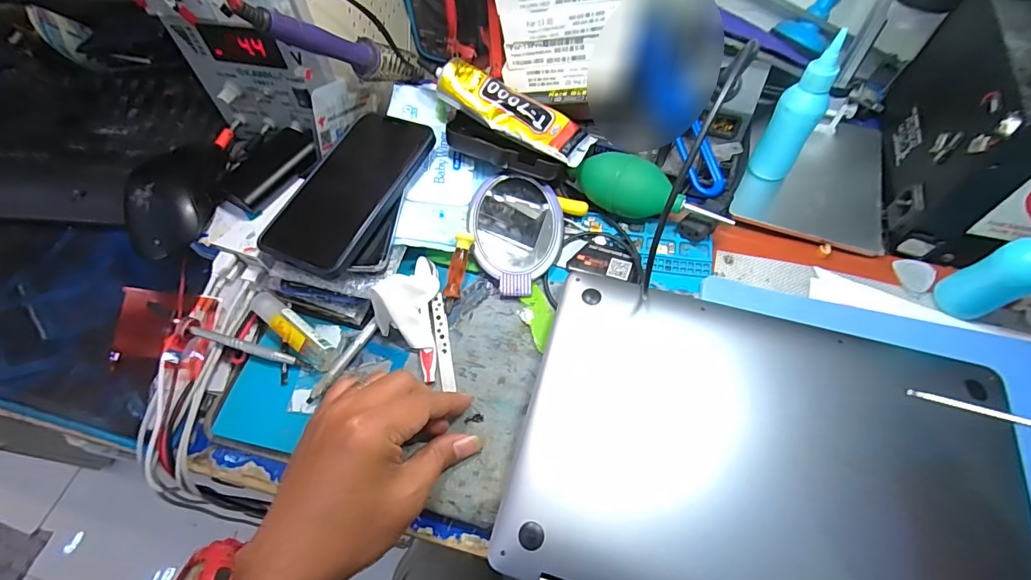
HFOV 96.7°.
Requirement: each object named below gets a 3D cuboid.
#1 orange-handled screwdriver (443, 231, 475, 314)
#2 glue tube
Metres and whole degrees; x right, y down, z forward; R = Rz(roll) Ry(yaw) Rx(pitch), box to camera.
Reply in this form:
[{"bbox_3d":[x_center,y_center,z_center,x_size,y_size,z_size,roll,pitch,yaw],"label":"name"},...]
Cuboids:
[{"bbox_3d":[-0.048,-0.014,0.378,0.013,0.013,0.066,12,85,9],"label":"orange-handled screwdriver"},{"bbox_3d":[-0.003,-0.153,0.397,0.143,0.025,0.049,28,64,2],"label":"glue tube"}]

